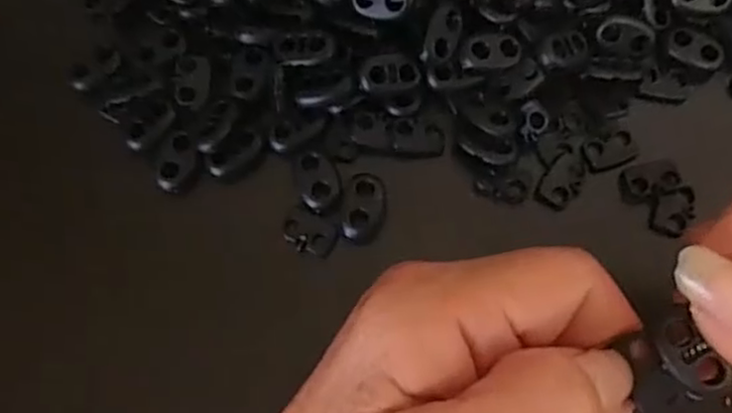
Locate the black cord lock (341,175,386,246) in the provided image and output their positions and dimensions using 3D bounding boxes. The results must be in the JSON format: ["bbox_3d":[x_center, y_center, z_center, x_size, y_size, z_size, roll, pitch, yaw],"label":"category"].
[{"bbox_3d":[0.000,0.001,0.236,0.013,0.011,0.022,12,75,5],"label":"black cord lock"}]

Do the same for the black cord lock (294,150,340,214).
[{"bbox_3d":[-0.016,-0.009,0.237,0.013,0.005,0.020,-19,75,-4],"label":"black cord lock"}]

